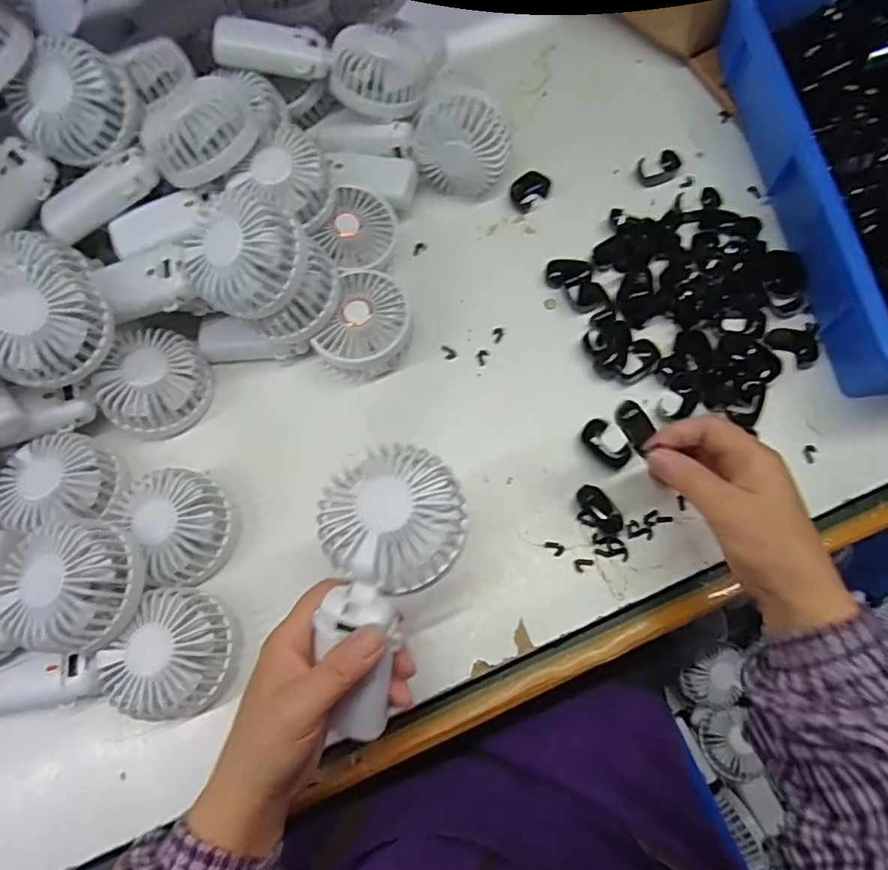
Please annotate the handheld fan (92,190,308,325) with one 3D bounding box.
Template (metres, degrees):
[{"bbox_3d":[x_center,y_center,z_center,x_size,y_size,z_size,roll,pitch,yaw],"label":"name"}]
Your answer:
[{"bbox_3d":[-0.186,-0.126,0.442,0.173,0.041,0.086,-4,100,24],"label":"handheld fan"}]

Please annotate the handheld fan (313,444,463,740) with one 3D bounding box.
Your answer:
[{"bbox_3d":[-0.039,0.090,0.335,0.083,0.042,0.167,10,84,6],"label":"handheld fan"}]

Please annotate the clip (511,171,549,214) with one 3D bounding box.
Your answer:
[{"bbox_3d":[0.081,-0.232,0.562,0.026,0.017,0.036,38,75,16],"label":"clip"}]

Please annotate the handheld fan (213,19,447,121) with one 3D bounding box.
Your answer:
[{"bbox_3d":[-0.096,-0.333,0.529,0.198,0.041,0.079,0,68,-14],"label":"handheld fan"}]

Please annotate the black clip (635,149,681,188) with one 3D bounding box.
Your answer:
[{"bbox_3d":[0.217,-0.266,0.590,0.046,0.017,0.028,-16,69,-4],"label":"black clip"}]

